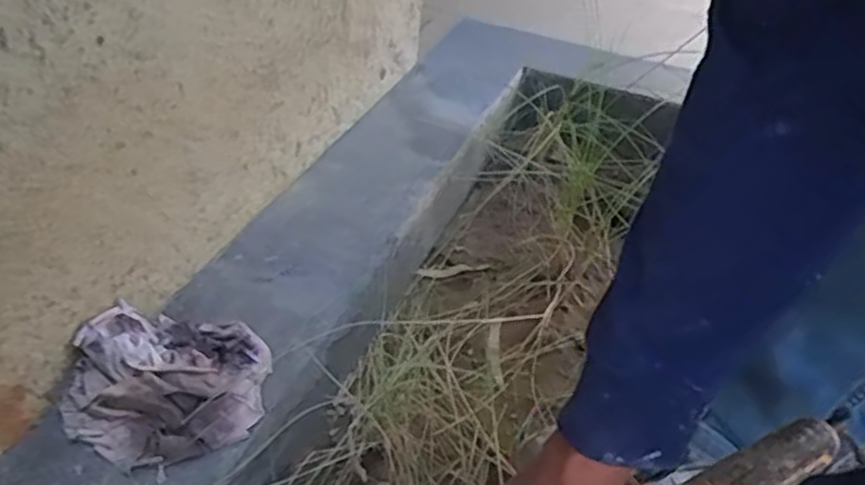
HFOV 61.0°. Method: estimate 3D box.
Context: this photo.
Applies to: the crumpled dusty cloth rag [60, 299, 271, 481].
[{"bbox_3d":[-0.208,0.100,0.579,0.154,0.046,0.151,-4,38,-16],"label":"crumpled dusty cloth rag"}]

